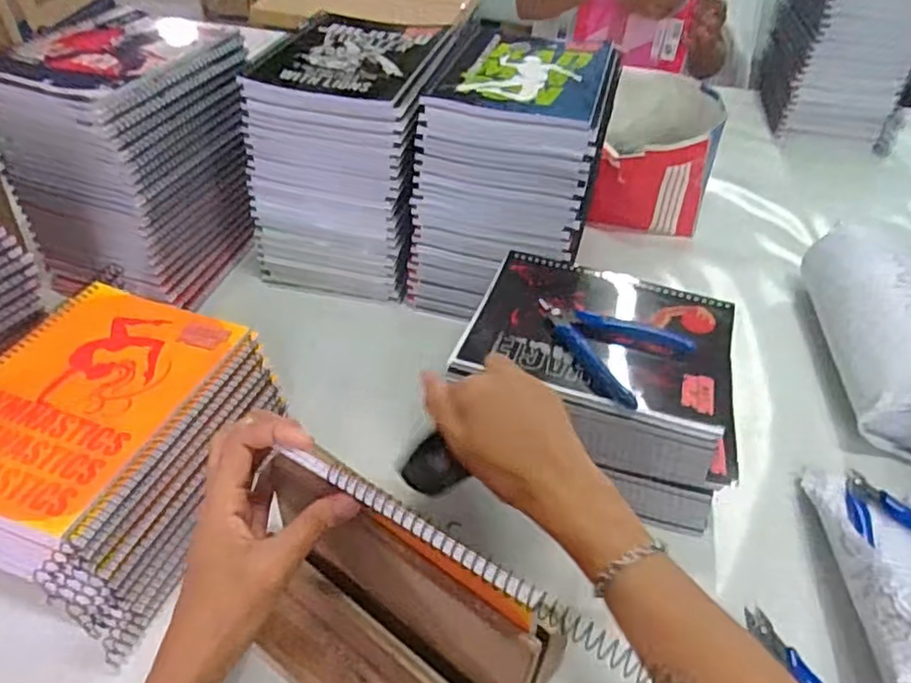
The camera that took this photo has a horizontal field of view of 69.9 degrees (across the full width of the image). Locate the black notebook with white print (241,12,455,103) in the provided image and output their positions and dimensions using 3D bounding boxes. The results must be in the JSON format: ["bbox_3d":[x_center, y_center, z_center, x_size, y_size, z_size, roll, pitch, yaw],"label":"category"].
[{"bbox_3d":[-0.105,-0.285,0.647,0.158,0.014,0.183,12,44,10],"label":"black notebook with white print"}]

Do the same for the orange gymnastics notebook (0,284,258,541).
[{"bbox_3d":[-0.267,0.034,0.469,0.153,0.012,0.196,15,44,13],"label":"orange gymnastics notebook"}]

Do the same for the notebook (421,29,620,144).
[{"bbox_3d":[0.072,-0.253,0.620,0.151,0.016,0.178,13,44,11],"label":"notebook"}]

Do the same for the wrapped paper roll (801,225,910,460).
[{"bbox_3d":[0.415,-0.007,0.637,0.083,0.099,0.257,7,43,5],"label":"wrapped paper roll"}]

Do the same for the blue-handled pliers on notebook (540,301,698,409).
[{"bbox_3d":[0.120,-0.004,0.522,0.092,0.009,0.112,-32,53,-31],"label":"blue-handled pliers on notebook"}]

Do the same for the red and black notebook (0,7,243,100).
[{"bbox_3d":[-0.327,-0.279,0.619,0.159,0.014,0.198,20,46,18],"label":"red and black notebook"}]

